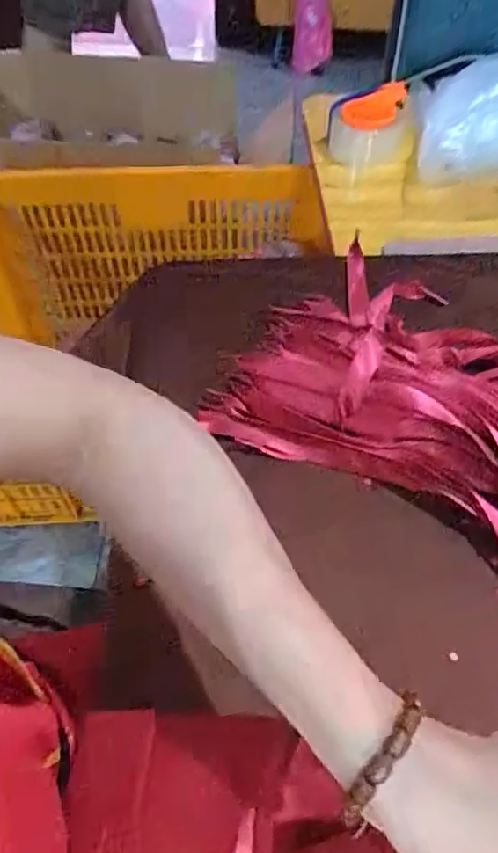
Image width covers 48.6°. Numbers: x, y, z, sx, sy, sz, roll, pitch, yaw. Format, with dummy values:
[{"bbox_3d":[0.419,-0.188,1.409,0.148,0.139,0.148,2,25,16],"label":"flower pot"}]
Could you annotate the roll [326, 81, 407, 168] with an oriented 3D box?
[{"bbox_3d":[0.184,-0.456,0.836,0.115,0.078,0.083,-11,53,-10],"label":"roll"}]

